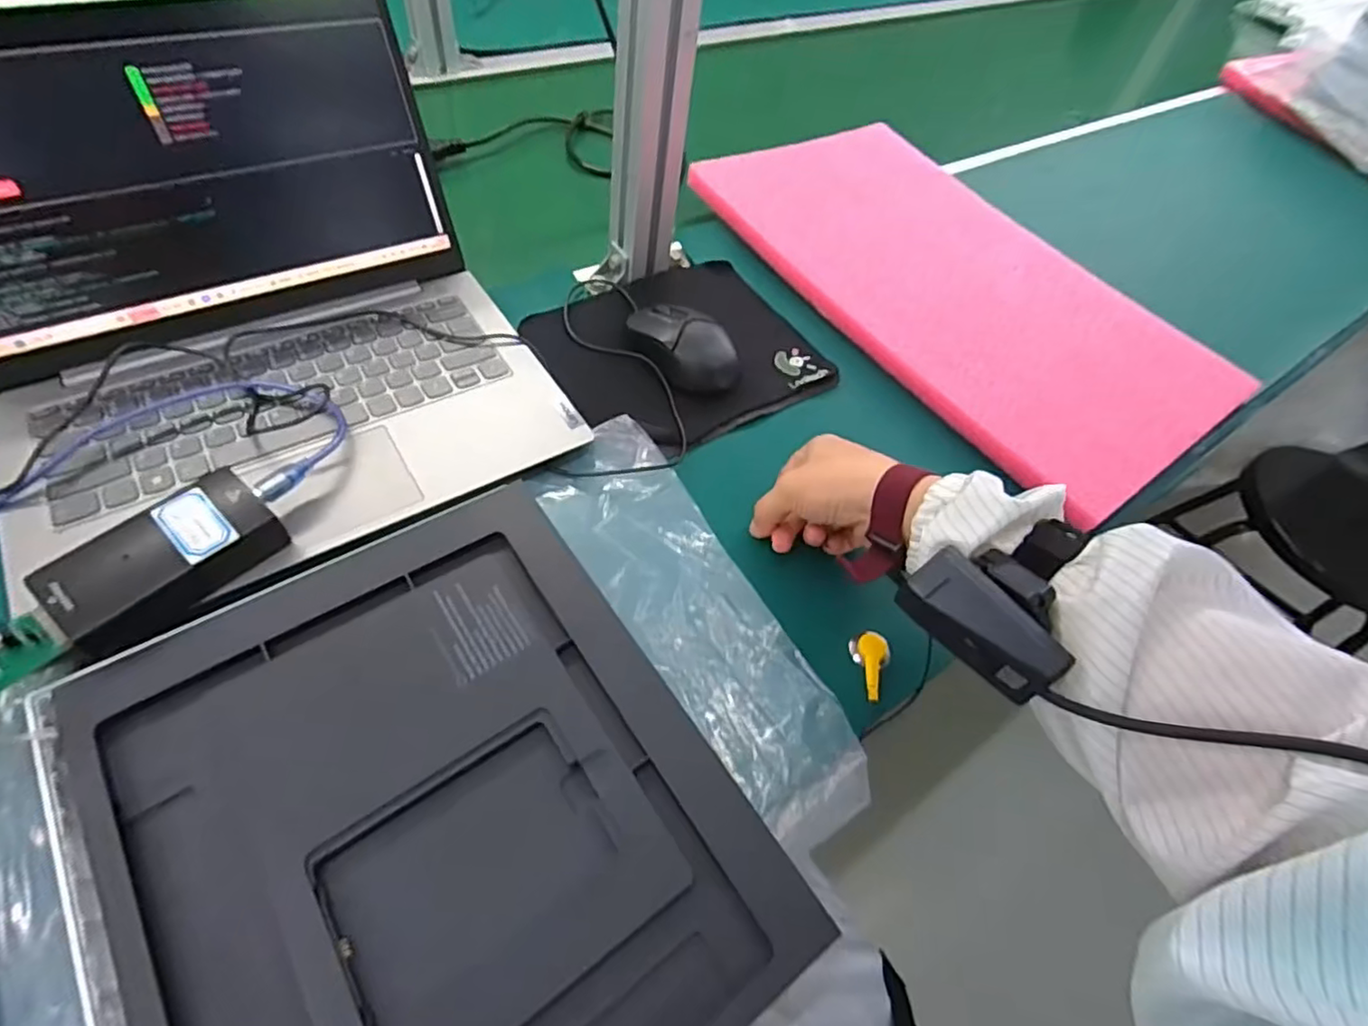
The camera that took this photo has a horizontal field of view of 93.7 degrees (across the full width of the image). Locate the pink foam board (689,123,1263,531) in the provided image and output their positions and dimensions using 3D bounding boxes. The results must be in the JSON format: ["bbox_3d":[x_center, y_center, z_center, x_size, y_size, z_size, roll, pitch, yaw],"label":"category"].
[{"bbox_3d":[0.259,-0.219,0.599,0.284,0.018,0.475,-28,65,-24],"label":"pink foam board"}]

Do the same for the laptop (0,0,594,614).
[{"bbox_3d":[-0.267,-0.143,0.369,0.318,0.198,0.312,-26,64,-21],"label":"laptop"}]

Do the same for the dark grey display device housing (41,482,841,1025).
[{"bbox_3d":[-0.122,0.141,0.294,0.256,0.029,0.296,-28,64,-25],"label":"dark grey display device housing"}]

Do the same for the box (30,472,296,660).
[{"bbox_3d":[-0.270,0.023,0.337,0.053,0.028,0.102,40,59,18],"label":"box"}]

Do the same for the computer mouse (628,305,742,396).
[{"bbox_3d":[0.004,-0.133,0.499,0.055,0.033,0.090,-26,63,-25],"label":"computer mouse"}]

